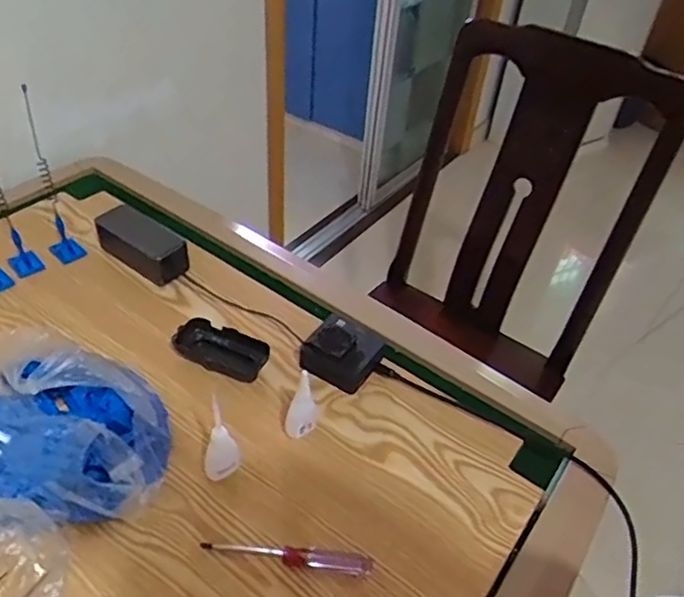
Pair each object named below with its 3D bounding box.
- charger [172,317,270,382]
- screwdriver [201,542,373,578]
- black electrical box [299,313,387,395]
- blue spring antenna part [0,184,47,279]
[{"bbox_3d":[-0.139,0.058,0.709,0.106,0.023,0.050,18,44,14],"label":"charger"},{"bbox_3d":[-0.048,0.226,0.540,0.150,0.014,0.022,6,42,2],"label":"screwdriver"},{"bbox_3d":[0.004,0.061,0.705,0.082,0.050,0.073,24,46,20],"label":"black electrical box"},{"bbox_3d":[-0.411,-0.126,0.732,0.035,0.228,0.043,-23,49,-27],"label":"blue spring antenna part"}]

